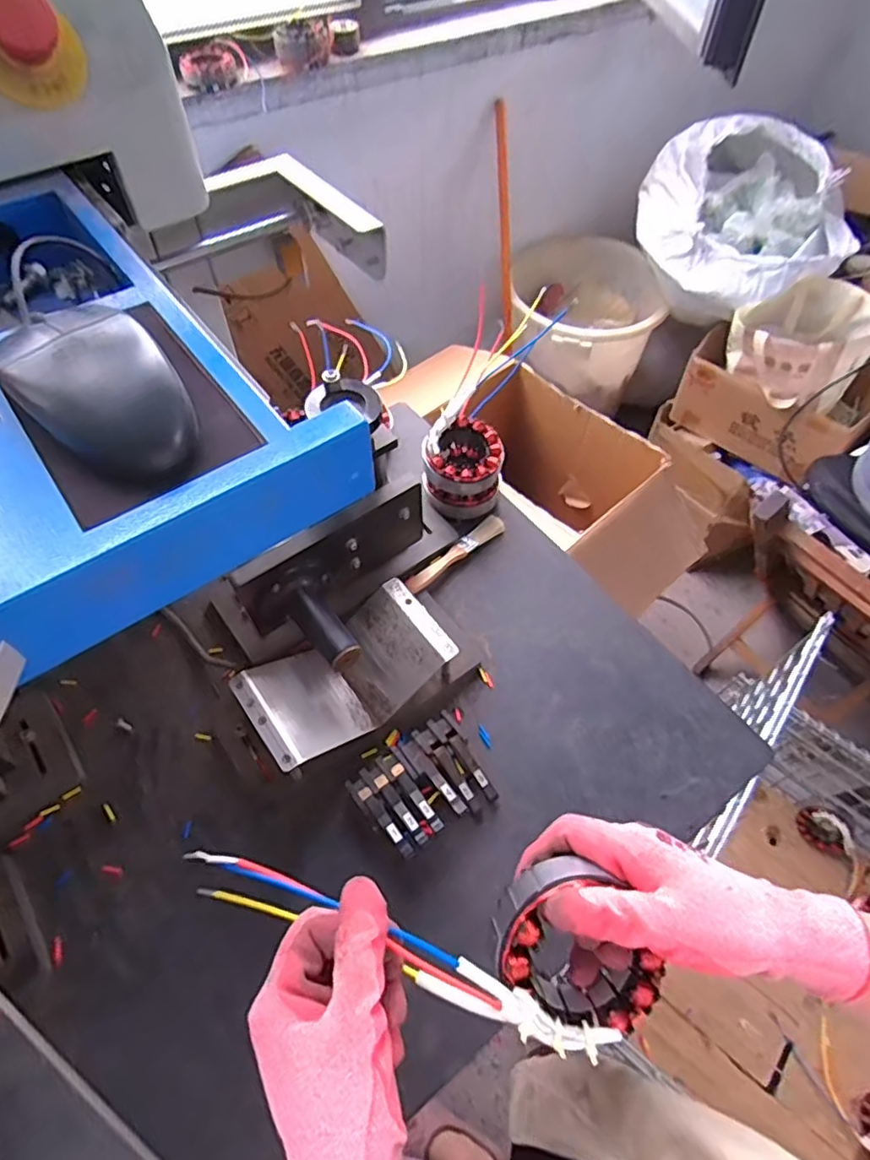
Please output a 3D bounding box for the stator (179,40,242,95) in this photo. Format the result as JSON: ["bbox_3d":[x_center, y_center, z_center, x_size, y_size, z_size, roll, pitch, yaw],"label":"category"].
[{"bbox_3d":[-0.365,-0.841,0.998,0.102,0.046,0.064,-23,61,-15],"label":"stator"}]

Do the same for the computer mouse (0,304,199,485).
[{"bbox_3d":[-0.142,-0.082,0.260,0.088,0.035,0.056,37,64,21],"label":"computer mouse"}]

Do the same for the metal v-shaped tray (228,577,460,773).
[{"bbox_3d":[-0.079,0.090,0.562,0.178,0.060,0.099,-31,63,-19],"label":"metal v-shaped tray"}]

